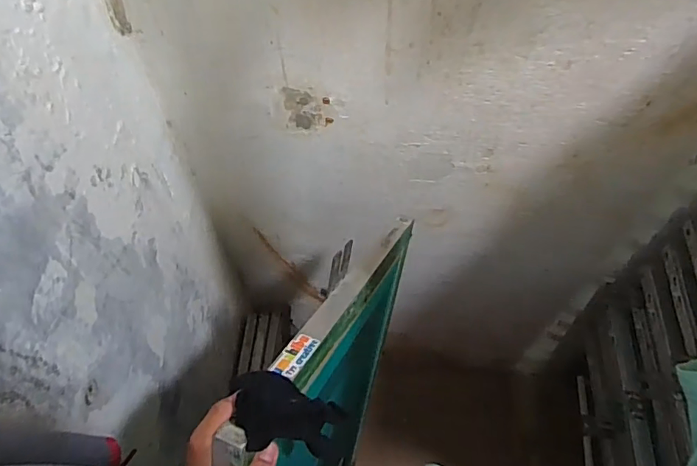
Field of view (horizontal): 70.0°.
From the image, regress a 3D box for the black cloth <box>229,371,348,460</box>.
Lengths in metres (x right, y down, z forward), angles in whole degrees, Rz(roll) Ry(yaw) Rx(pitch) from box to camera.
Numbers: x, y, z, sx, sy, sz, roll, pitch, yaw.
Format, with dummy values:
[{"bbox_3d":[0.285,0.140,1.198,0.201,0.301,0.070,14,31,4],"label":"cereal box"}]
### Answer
[{"bbox_3d":[-0.046,0.138,0.387,0.082,0.044,0.062,2,58,5],"label":"black cloth"}]

